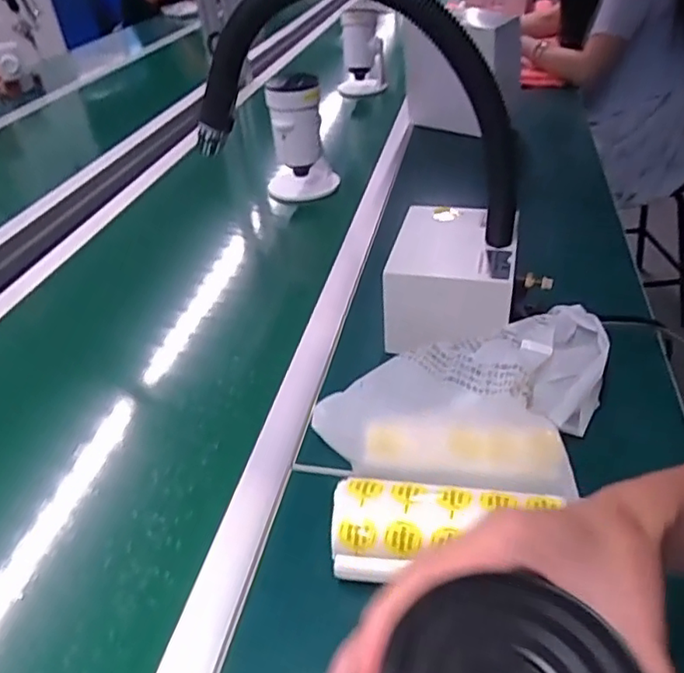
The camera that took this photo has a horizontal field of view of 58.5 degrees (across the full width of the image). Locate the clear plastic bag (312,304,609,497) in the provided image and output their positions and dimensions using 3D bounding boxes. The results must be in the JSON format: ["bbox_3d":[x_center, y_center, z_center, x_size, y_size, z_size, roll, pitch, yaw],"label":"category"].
[{"bbox_3d":[0.119,0.041,0.582,0.240,0.052,0.233,8,37,19],"label":"clear plastic bag"}]

